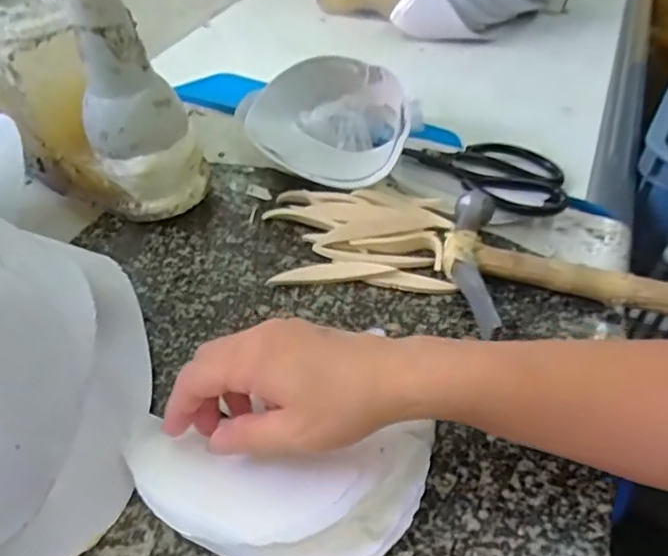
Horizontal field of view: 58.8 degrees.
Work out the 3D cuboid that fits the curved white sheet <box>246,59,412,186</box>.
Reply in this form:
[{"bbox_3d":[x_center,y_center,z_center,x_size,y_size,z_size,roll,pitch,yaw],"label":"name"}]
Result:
[{"bbox_3d":[-0.002,-0.122,0.492,0.122,0.059,0.156,8,44,9],"label":"curved white sheet"}]

